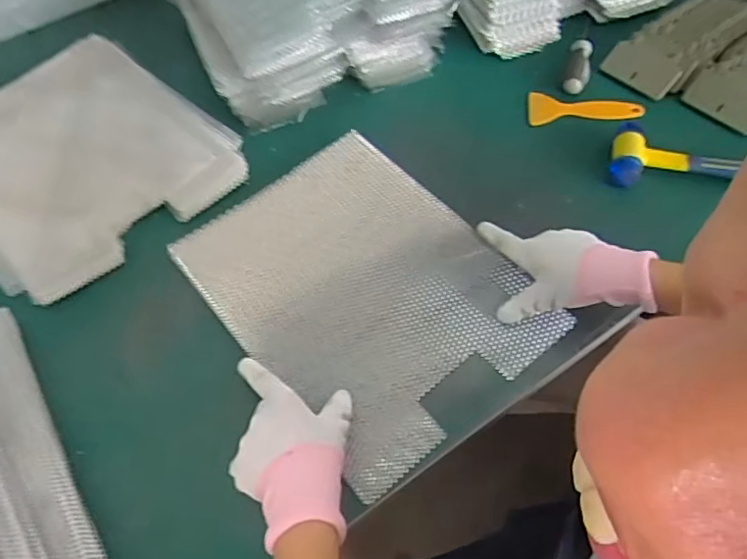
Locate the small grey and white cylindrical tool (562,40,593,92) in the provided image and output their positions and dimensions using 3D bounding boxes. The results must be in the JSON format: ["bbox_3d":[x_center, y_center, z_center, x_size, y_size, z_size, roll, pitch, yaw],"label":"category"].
[{"bbox_3d":[0.250,-0.259,0.695,0.028,0.021,0.087,12,58,12],"label":"small grey and white cylindrical tool"}]

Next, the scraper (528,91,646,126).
[{"bbox_3d":[0.247,-0.195,0.668,0.127,0.013,0.044,10,58,11],"label":"scraper"}]

